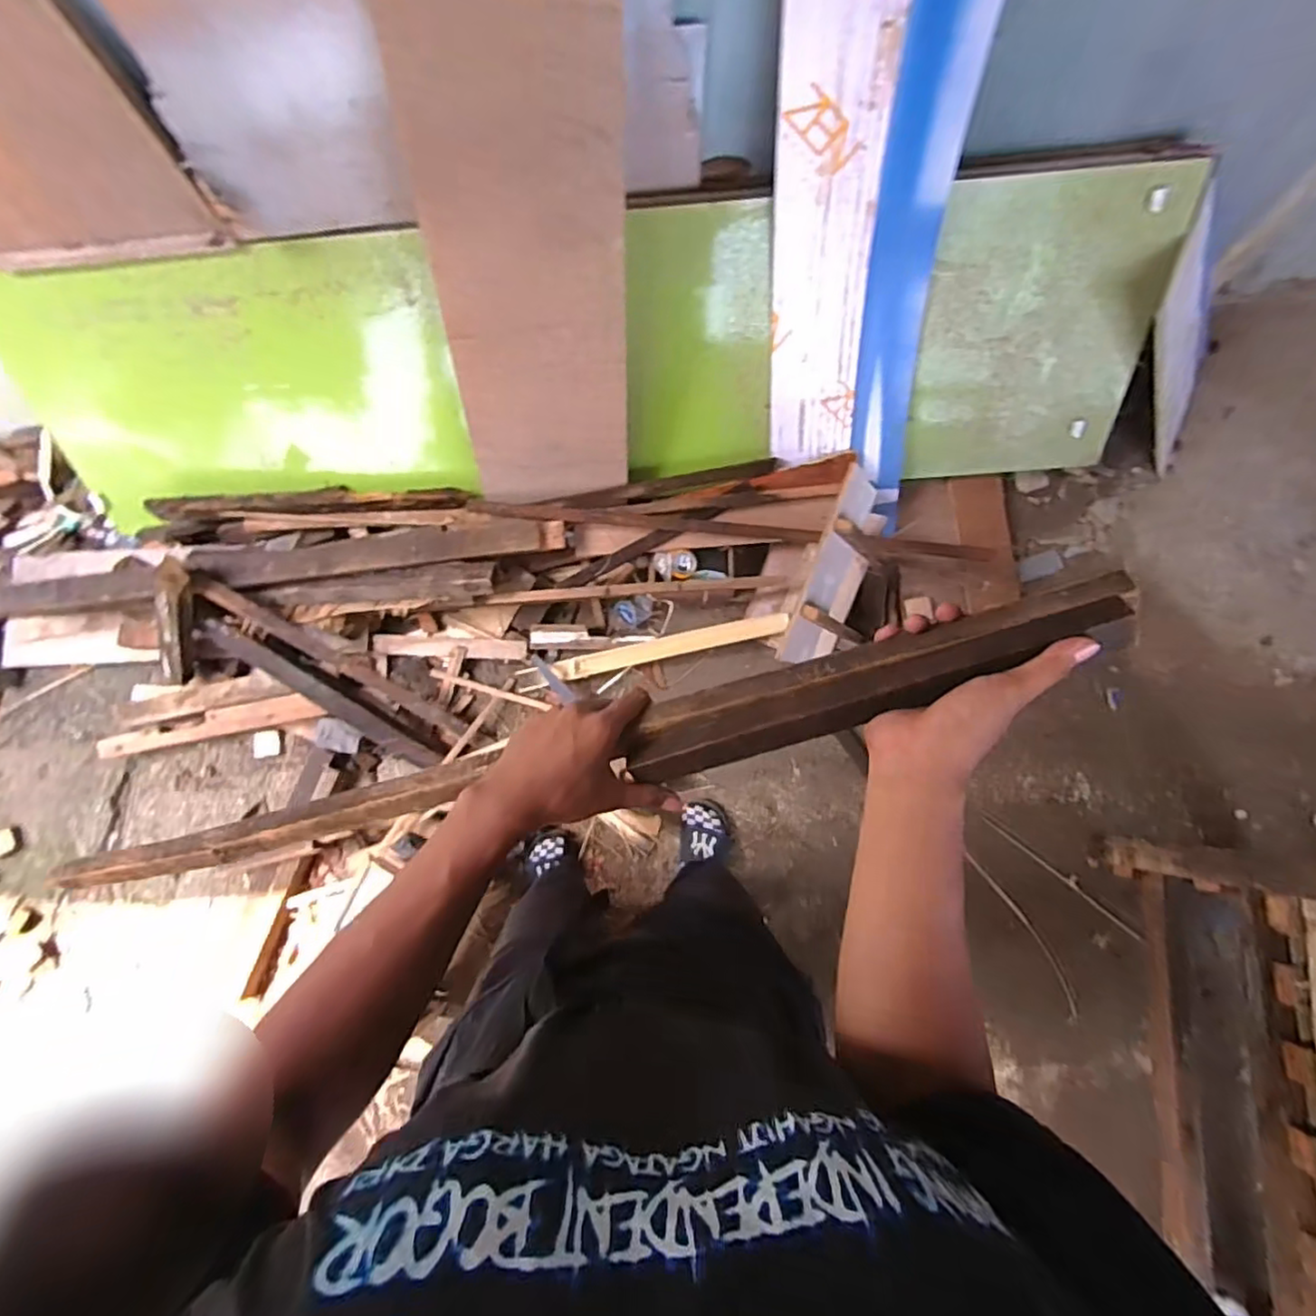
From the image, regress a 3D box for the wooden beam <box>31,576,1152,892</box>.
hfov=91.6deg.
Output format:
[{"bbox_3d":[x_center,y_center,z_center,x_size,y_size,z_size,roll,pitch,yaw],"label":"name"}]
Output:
[{"bbox_3d":[-0.125,0.101,0.531,0.936,0.040,0.060,-16,86,15],"label":"wooden beam"}]

